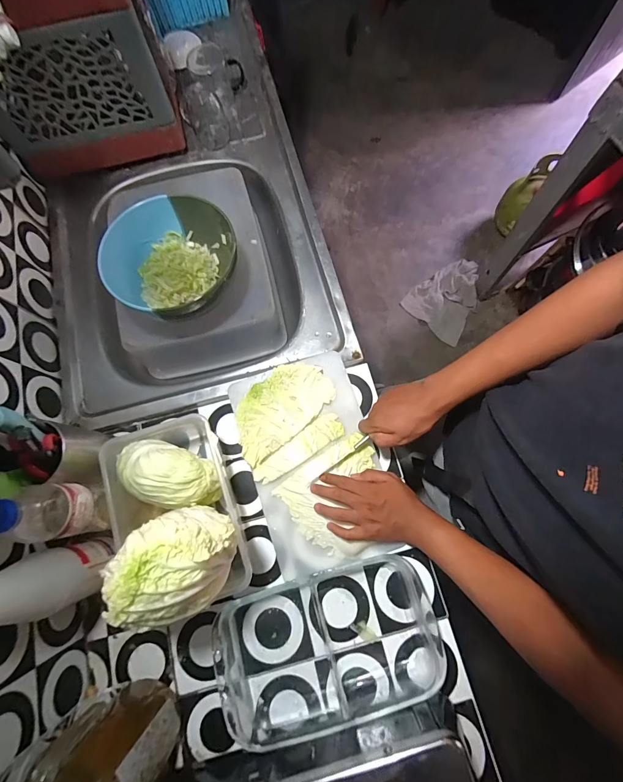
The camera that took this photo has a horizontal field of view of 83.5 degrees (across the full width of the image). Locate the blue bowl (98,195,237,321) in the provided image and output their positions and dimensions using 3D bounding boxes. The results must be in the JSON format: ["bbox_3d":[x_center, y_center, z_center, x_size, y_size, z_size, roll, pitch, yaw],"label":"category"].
[{"bbox_3d":[-0.222,-0.202,0.550,0.156,0.089,0.191,21,77,7],"label":"blue bowl"}]

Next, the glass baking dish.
[{"bbox_3d":[0.021,0.342,0.475,0.286,0.045,0.168,-14,76,-2],"label":"glass baking dish"}]

